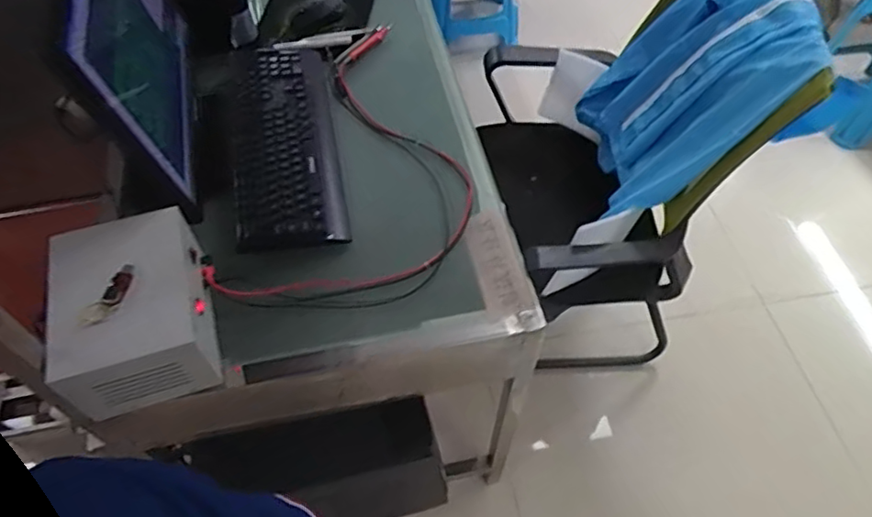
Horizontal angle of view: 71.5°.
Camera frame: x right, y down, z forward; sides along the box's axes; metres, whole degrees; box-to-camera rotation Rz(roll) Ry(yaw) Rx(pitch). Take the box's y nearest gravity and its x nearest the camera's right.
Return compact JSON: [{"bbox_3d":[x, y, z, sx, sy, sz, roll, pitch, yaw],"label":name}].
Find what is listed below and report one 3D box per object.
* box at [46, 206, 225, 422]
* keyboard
[{"bbox_3d":[-0.359,0.061,0.731,0.150,0.119,0.194,-14,56,-9],"label":"box"},{"bbox_3d":[-0.239,-0.203,0.958,0.169,0.031,0.433,-9,55,-5],"label":"keyboard"}]

